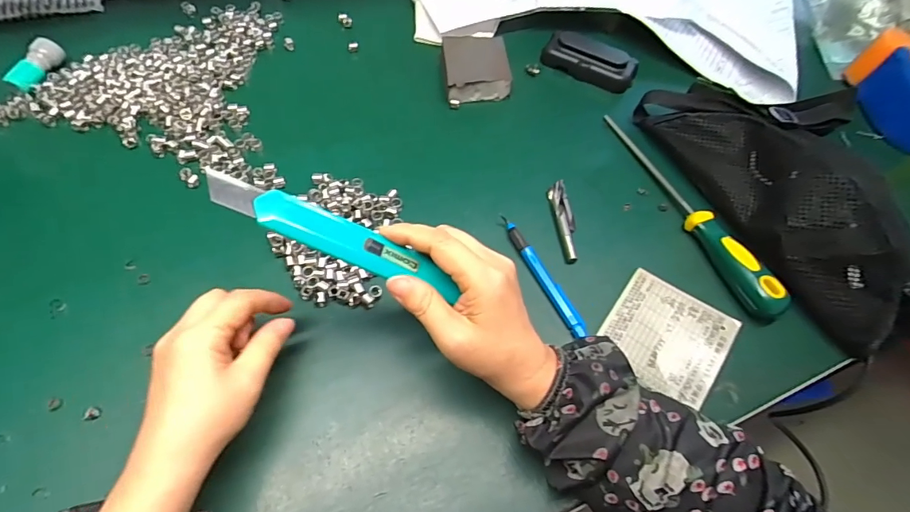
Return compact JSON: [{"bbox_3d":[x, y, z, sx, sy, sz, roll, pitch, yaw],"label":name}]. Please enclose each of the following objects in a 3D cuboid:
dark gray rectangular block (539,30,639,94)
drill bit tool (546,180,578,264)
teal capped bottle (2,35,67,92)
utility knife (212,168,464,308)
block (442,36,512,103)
[{"bbox_3d":[0.152,-0.223,0.504,0.105,0.023,0.048,31,63,13],"label":"dark gray rectangular block"},{"bbox_3d":[0.098,-0.034,0.402,0.017,0.008,0.086,-1,61,-5],"label":"drill bit tool"},{"bbox_3d":[-0.417,-0.191,0.445,0.020,0.019,0.061,9,61,1],"label":"teal capped bottle"},{"bbox_3d":[-0.064,-0.011,0.256,0.145,0.008,0.025,24,59,-18],"label":"utility knife"},{"bbox_3d":[0.023,-0.207,0.488,0.070,0.024,0.083,-3,61,-5],"label":"block"}]

